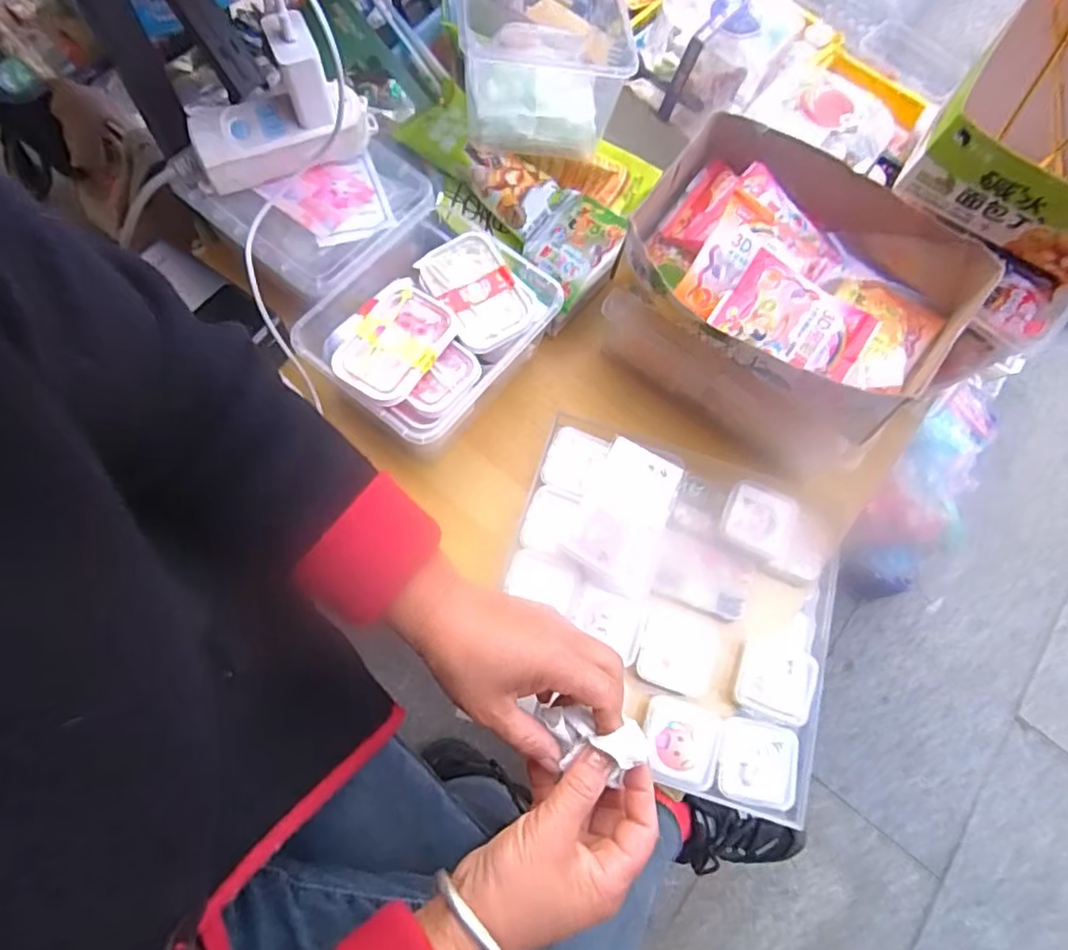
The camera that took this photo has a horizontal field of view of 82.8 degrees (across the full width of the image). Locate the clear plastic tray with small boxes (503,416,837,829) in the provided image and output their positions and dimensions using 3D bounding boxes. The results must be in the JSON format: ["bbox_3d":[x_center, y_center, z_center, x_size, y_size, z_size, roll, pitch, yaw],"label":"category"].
[{"bbox_3d":[0.104,0.102,0.469,0.249,0.039,0.243,17,72,2],"label":"clear plastic tray with small boxes"}]

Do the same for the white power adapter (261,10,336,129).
[{"bbox_3d":[-0.167,-0.291,0.432,0.029,0.059,0.045,-20,75,-10],"label":"white power adapter"}]

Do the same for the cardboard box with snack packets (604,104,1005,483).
[{"bbox_3d":[0.188,-0.130,0.480,0.233,0.136,0.158,34,73,7],"label":"cardboard box with snack packets"}]

